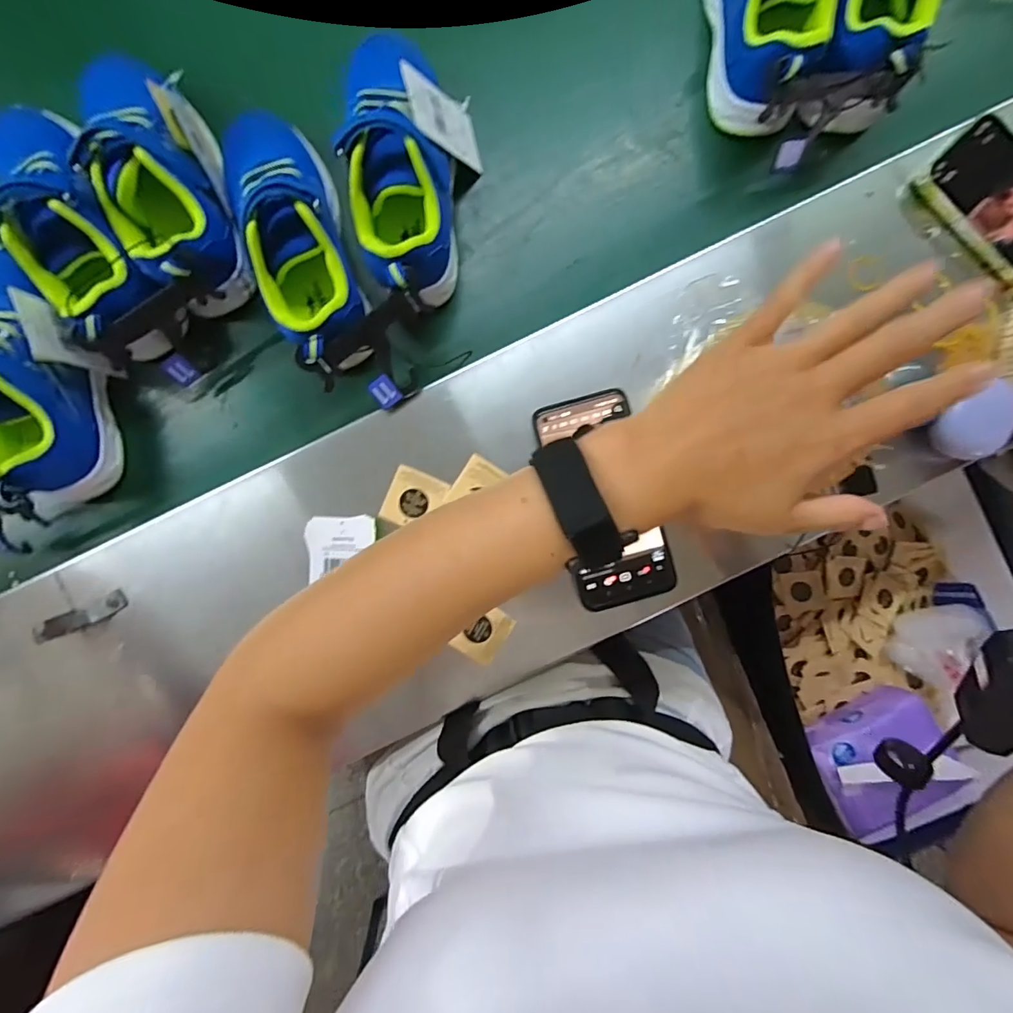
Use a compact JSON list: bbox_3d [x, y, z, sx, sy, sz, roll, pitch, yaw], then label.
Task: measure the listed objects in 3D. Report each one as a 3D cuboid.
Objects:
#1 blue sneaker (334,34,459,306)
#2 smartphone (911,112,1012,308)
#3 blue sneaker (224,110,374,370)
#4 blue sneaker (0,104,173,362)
[{"bbox_3d":[-0.077,-0.241,0.362,0.065,0.076,0.184,-4,92,0],"label":"blue sneaker"},{"bbox_3d":[0.387,-0.222,0.364,0.082,0.008,0.143,-44,92,2],"label":"smartphone"},{"bbox_3d":[-0.159,-0.205,0.359,0.066,0.071,0.208,-19,80,1],"label":"blue sneaker"},{"bbox_3d":[-0.325,-0.209,0.366,0.072,0.087,0.185,-33,92,2],"label":"blue sneaker"}]

